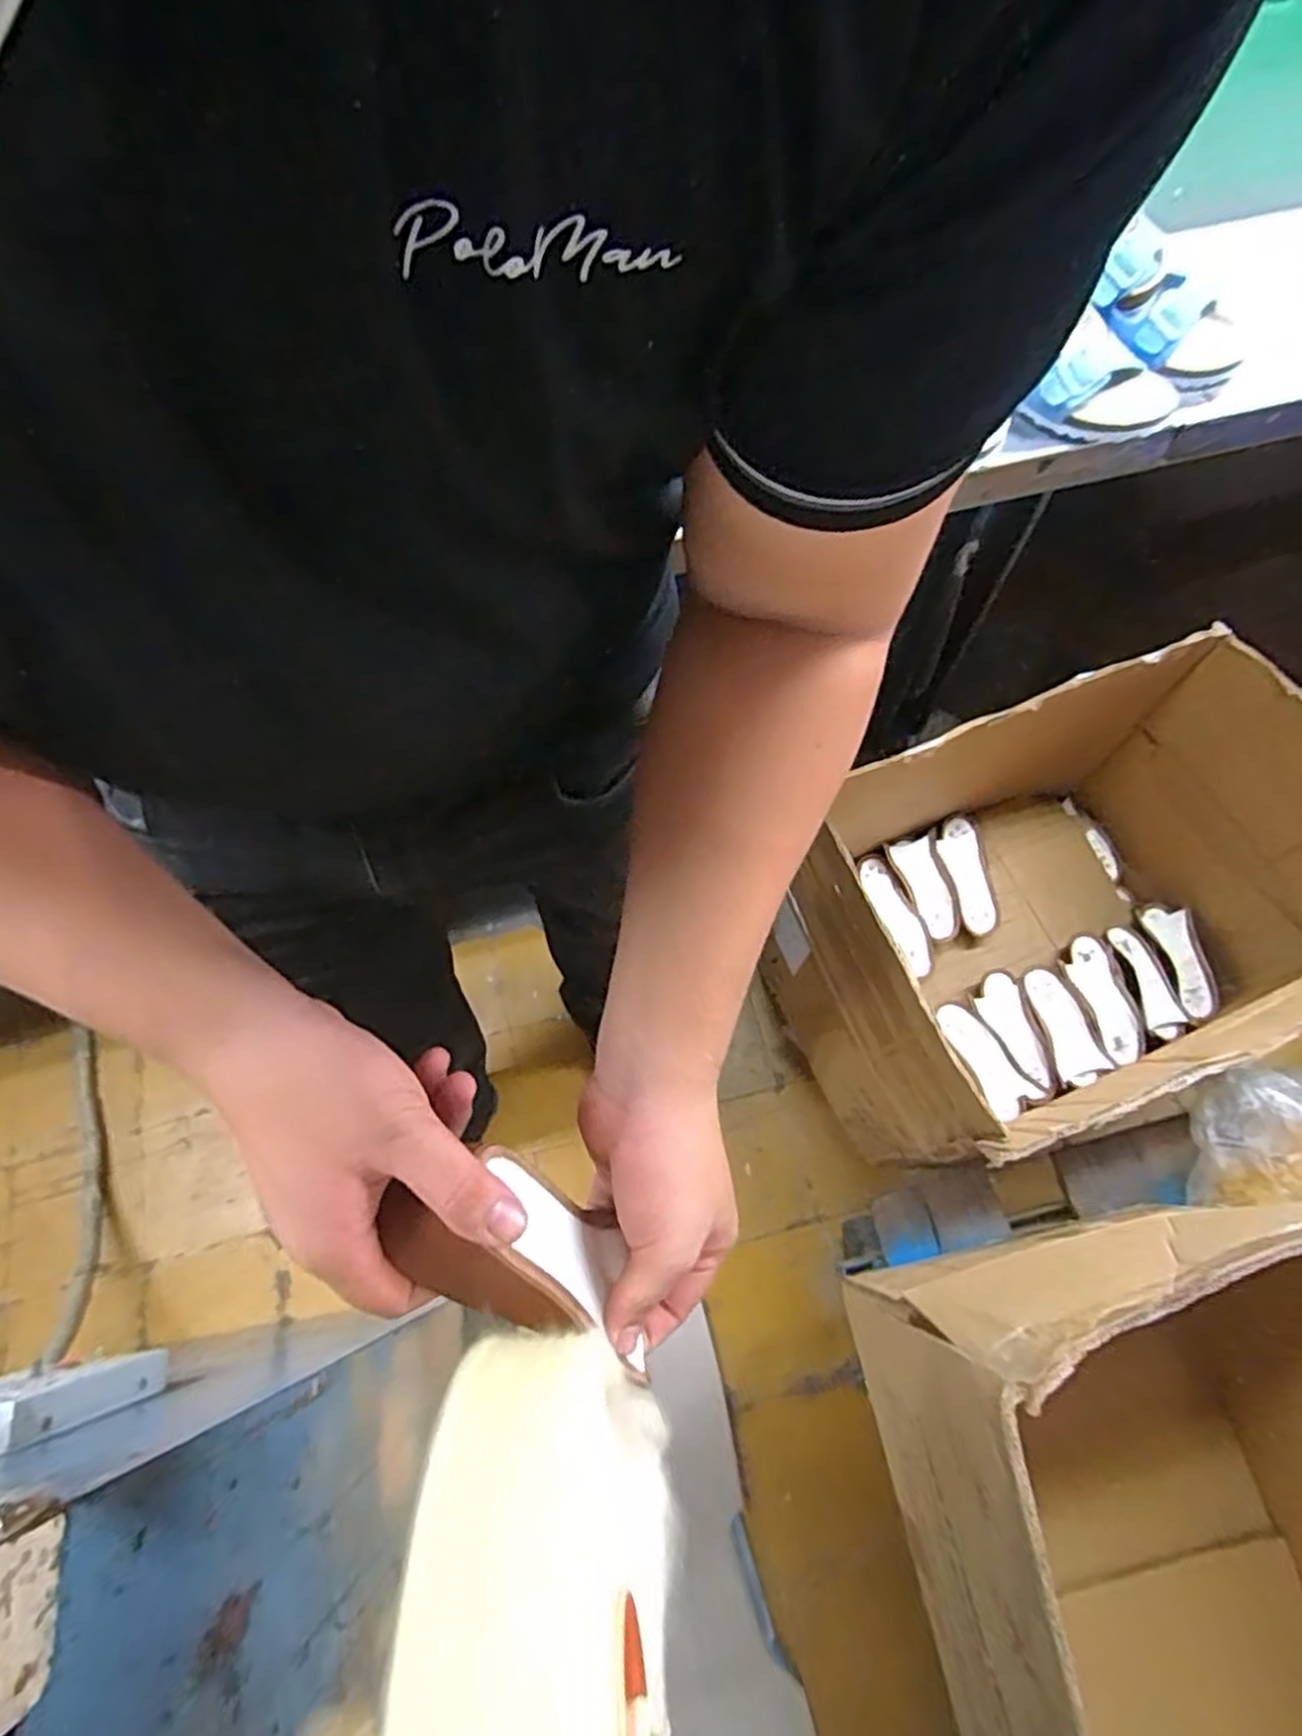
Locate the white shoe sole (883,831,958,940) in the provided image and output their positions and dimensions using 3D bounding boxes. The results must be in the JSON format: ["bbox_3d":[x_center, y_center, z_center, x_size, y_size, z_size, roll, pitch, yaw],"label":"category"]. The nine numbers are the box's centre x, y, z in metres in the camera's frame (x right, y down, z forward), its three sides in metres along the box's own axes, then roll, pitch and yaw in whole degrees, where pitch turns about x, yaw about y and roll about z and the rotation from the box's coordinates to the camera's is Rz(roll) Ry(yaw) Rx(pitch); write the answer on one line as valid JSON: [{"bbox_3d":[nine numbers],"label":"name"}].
[{"bbox_3d":[0.423,0.031,1.198,0.074,0.034,0.164,-12,68,-4],"label":"white shoe sole"}]

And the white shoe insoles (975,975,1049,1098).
[{"bbox_3d":[0.527,0.240,1.123,0.061,0.017,0.180,-9,68,-3],"label":"white shoe insoles"}]

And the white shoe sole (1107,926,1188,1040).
[{"bbox_3d":[0.737,0.168,1.146,0.052,0.029,0.172,-15,68,-5],"label":"white shoe sole"}]

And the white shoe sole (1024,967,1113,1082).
[{"bbox_3d":[0.627,0.233,1.175,0.072,0.017,0.162,-14,68,-5],"label":"white shoe sole"}]

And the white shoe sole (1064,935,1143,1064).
[{"bbox_3d":[0.671,0.193,1.144,0.066,0.022,0.186,-12,68,-4],"label":"white shoe sole"}]

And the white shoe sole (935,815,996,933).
[{"bbox_3d":[0.495,0.010,1.218,0.074,0.034,0.194,-7,68,-2],"label":"white shoe sole"}]

